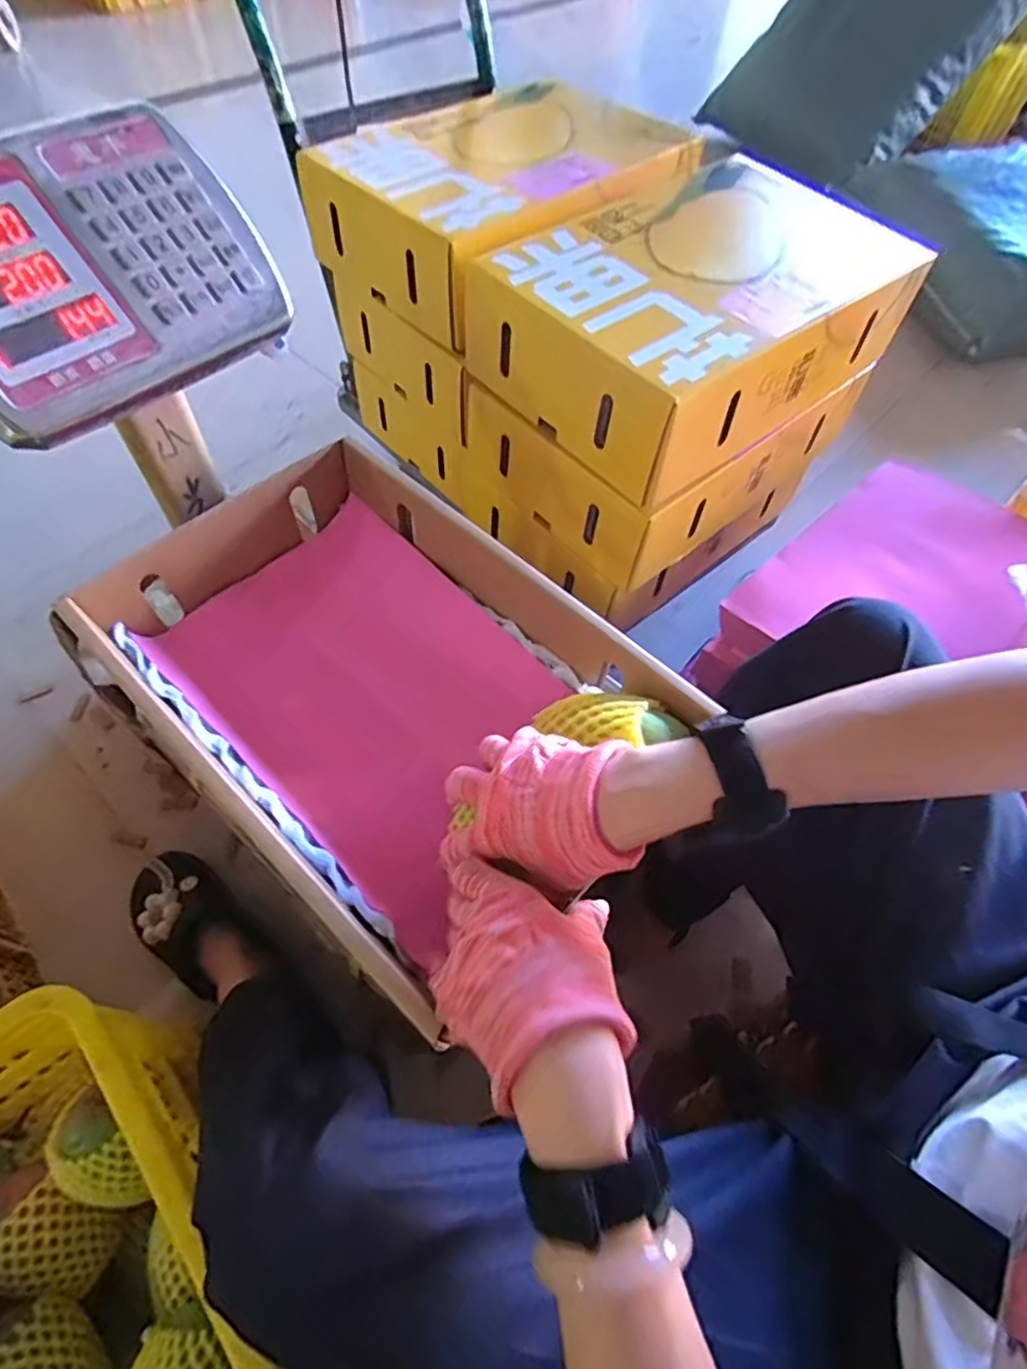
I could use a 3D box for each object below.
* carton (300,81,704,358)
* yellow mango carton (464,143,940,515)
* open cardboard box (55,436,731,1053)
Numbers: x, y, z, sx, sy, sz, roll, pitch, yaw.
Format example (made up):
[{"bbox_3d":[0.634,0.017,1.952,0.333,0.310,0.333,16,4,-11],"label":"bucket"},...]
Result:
[{"bbox_3d":[-0.002,-0.588,0.788,0.378,0.125,0.312,-37,68,-23],"label":"carton"},{"bbox_3d":[0.193,-0.423,0.703,0.429,0.119,0.324,-36,67,-22],"label":"yellow mango carton"},{"bbox_3d":[-0.111,-0.002,0.494,0.397,0.106,0.268,39,64,18],"label":"open cardboard box"}]

